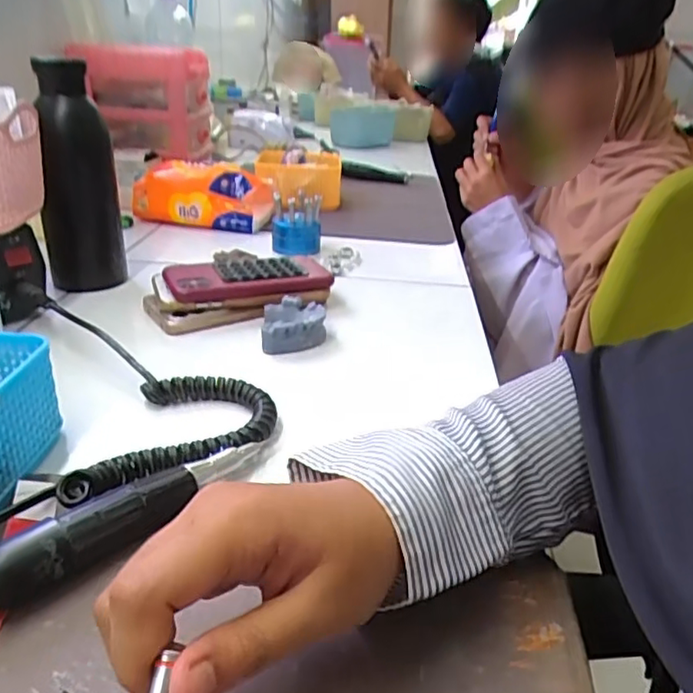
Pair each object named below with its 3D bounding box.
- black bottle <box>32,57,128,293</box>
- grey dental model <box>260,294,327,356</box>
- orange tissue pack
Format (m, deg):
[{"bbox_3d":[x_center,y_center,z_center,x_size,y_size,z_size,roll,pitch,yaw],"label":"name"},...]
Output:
[{"bbox_3d":[-0.250,-0.153,0.565,0.068,0.200,0.063,-8,30,-22],"label":"black bottle"},{"bbox_3d":[-0.045,-0.021,0.523,0.053,0.027,0.066,1,27,-7],"label":"grey dental model"},{"bbox_3d":[-0.197,-0.207,0.827,0.185,0.075,0.071,1,27,-5],"label":"orange tissue pack"}]

